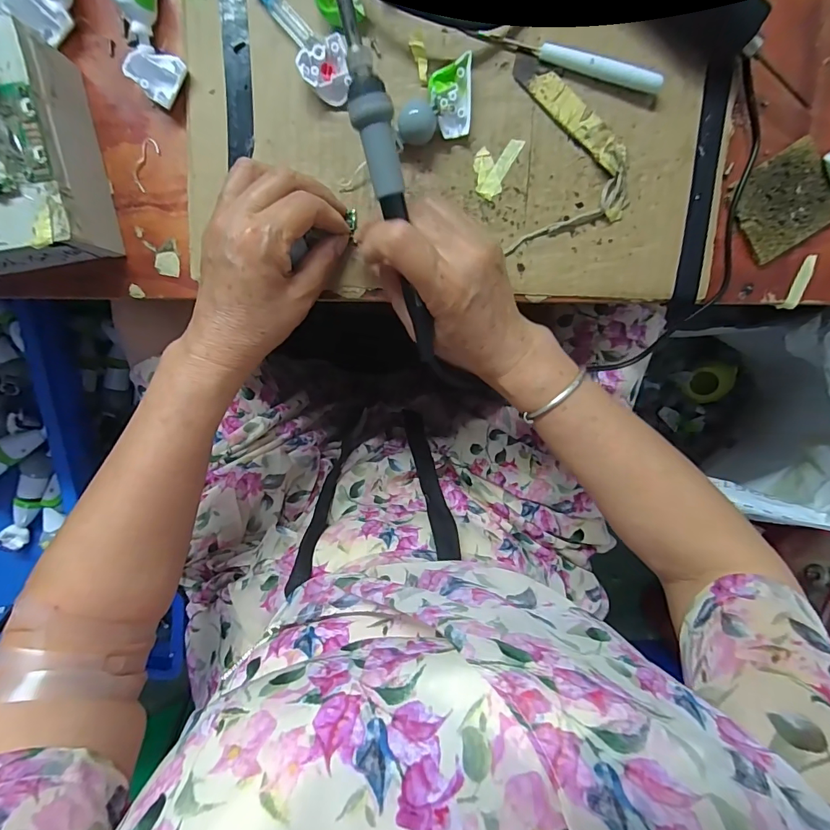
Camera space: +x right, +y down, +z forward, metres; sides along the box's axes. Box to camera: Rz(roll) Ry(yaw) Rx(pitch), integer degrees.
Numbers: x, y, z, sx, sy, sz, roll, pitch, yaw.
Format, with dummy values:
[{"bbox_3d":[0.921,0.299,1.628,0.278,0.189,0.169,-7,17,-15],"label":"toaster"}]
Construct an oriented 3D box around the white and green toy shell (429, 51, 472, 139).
[{"bbox_3d":[0.024,-0.205,0.281,0.026,0.020,0.040,-3,98,0],"label":"white and green toy shell"}]

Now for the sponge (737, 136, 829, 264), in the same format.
[{"bbox_3d":[0.254,-0.147,0.296,0.063,0.005,0.059,-34,97,4],"label":"sponge"}]

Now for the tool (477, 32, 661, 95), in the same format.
[{"bbox_3d":[0.101,-0.228,0.275,0.119,0.012,0.010,15,98,-2],"label":"tool"}]

